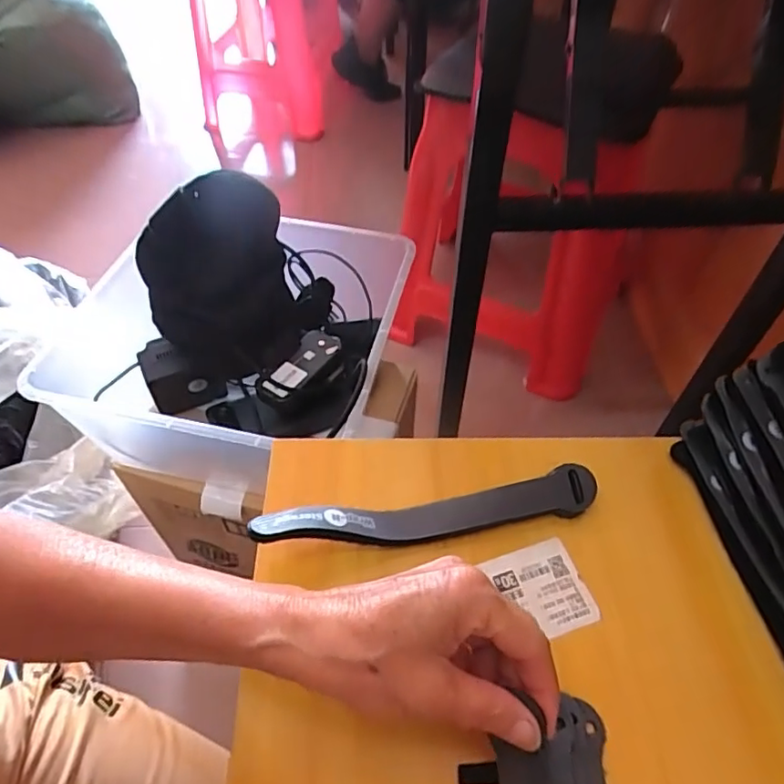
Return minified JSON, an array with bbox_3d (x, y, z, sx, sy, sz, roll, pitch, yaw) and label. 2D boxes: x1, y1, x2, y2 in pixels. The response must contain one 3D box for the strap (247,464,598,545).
[{"bbox_3d":[0.024,0.062,0.315,0.191,0.041,0.023,-9,52,-6],"label":"strap"}]

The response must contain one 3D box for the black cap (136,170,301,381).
[{"bbox_3d":[-0.194,-0.121,0.655,0.152,0.110,0.221,-10,85,-11],"label":"black cap"}]

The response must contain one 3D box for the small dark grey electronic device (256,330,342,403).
[{"bbox_3d":[-0.099,-0.030,0.622,0.044,0.022,0.102,24,56,19],"label":"small dark grey electronic device"}]

